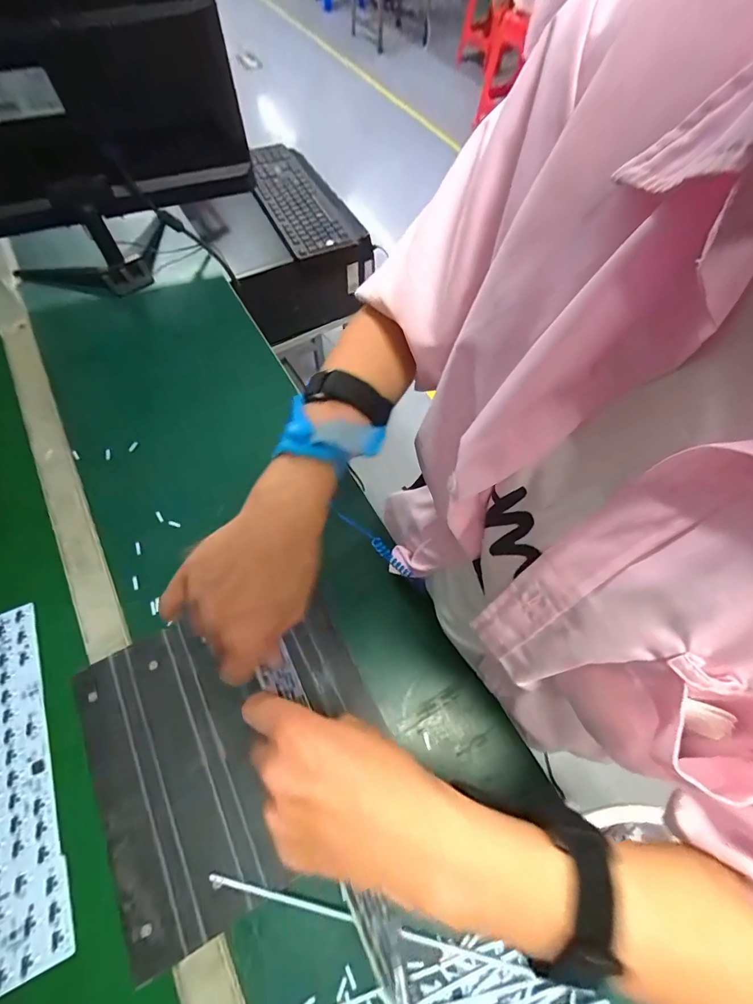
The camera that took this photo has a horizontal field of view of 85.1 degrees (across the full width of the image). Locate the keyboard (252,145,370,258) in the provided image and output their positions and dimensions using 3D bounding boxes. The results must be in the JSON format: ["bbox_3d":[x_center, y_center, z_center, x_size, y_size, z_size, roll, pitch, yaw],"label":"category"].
[{"bbox_3d":[-0.180,-0.690,0.914,0.162,0.027,0.415,-22,64,-13],"label":"keyboard"}]

